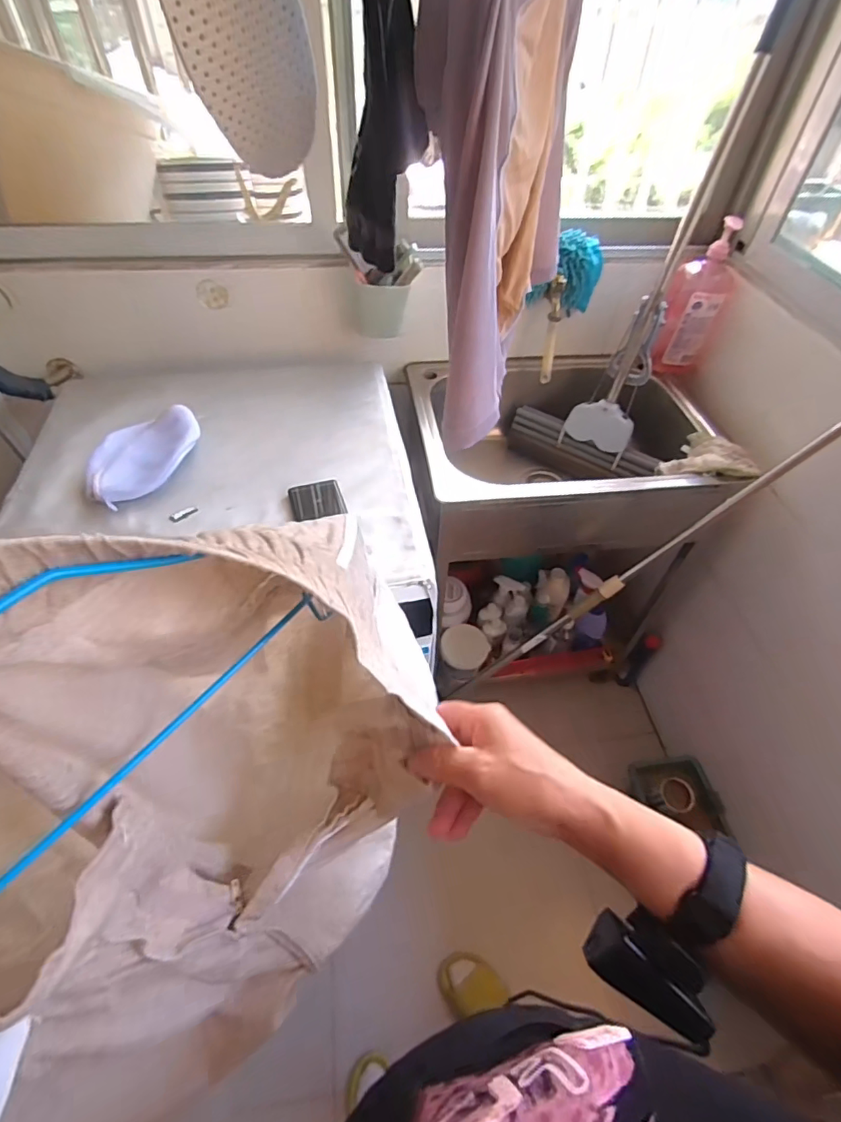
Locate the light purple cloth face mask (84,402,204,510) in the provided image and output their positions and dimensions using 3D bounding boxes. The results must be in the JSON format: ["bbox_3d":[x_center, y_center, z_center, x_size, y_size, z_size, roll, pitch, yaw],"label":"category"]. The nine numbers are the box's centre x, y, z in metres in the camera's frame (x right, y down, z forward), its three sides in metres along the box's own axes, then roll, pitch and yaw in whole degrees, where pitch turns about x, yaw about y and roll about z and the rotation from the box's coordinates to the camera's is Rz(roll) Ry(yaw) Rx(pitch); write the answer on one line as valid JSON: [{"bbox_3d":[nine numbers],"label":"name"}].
[{"bbox_3d":[-0.427,-0.166,0.788,0.121,0.034,0.203,14,50,9],"label":"light purple cloth face mask"}]

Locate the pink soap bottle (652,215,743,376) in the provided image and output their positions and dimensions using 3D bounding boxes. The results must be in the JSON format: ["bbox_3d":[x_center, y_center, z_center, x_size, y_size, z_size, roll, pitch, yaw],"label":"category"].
[{"bbox_3d":[0.570,-0.529,1.068,0.122,0.274,0.085,25,53,18],"label":"pink soap bottle"}]

